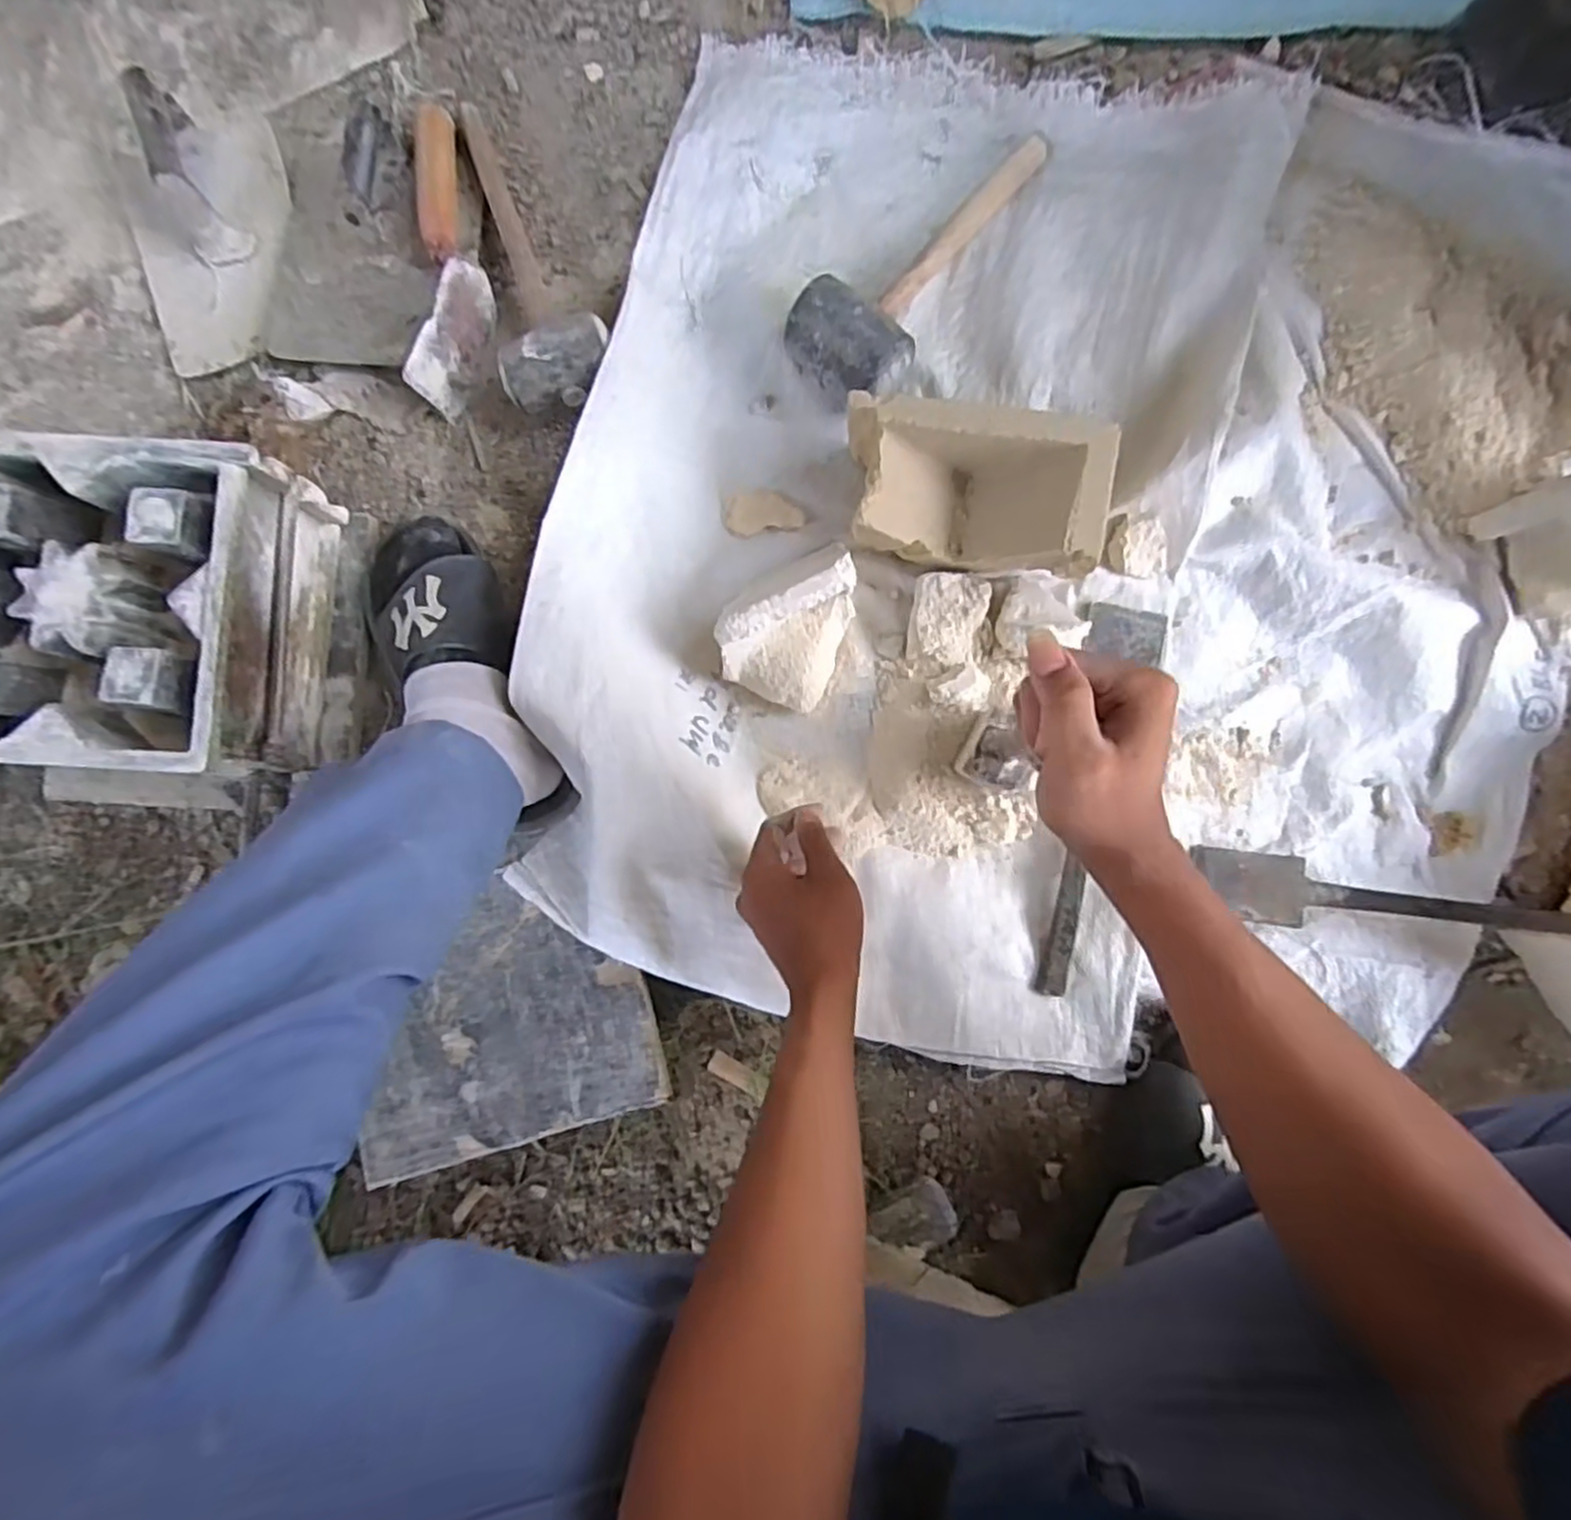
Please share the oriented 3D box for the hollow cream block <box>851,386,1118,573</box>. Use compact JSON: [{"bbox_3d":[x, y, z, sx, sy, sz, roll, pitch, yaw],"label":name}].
[{"bbox_3d":[0.142,-0.207,0.596,0.197,0.088,0.110,10,87,3],"label":"hollow cream block"}]

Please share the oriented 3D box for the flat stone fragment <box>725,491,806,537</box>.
[{"bbox_3d":[-0.018,-0.212,0.653,0.065,0.005,0.036,-8,86,2],"label":"flat stone fragment"}]

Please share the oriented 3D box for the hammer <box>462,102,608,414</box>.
[{"bbox_3d":[-0.236,-0.425,0.642,0.088,0.063,0.284,-27,86,1],"label":"hammer"}]

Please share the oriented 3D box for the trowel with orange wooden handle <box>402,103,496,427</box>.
[{"bbox_3d":[-0.283,-0.429,0.641,0.052,0.061,0.262,-4,86,2],"label":"trowel with orange wooden handle"}]

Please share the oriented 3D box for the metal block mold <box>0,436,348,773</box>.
[{"bbox_3d":[-0.481,-0.106,0.576,0.238,0.127,0.224,3,87,3],"label":"metal block mold"}]

